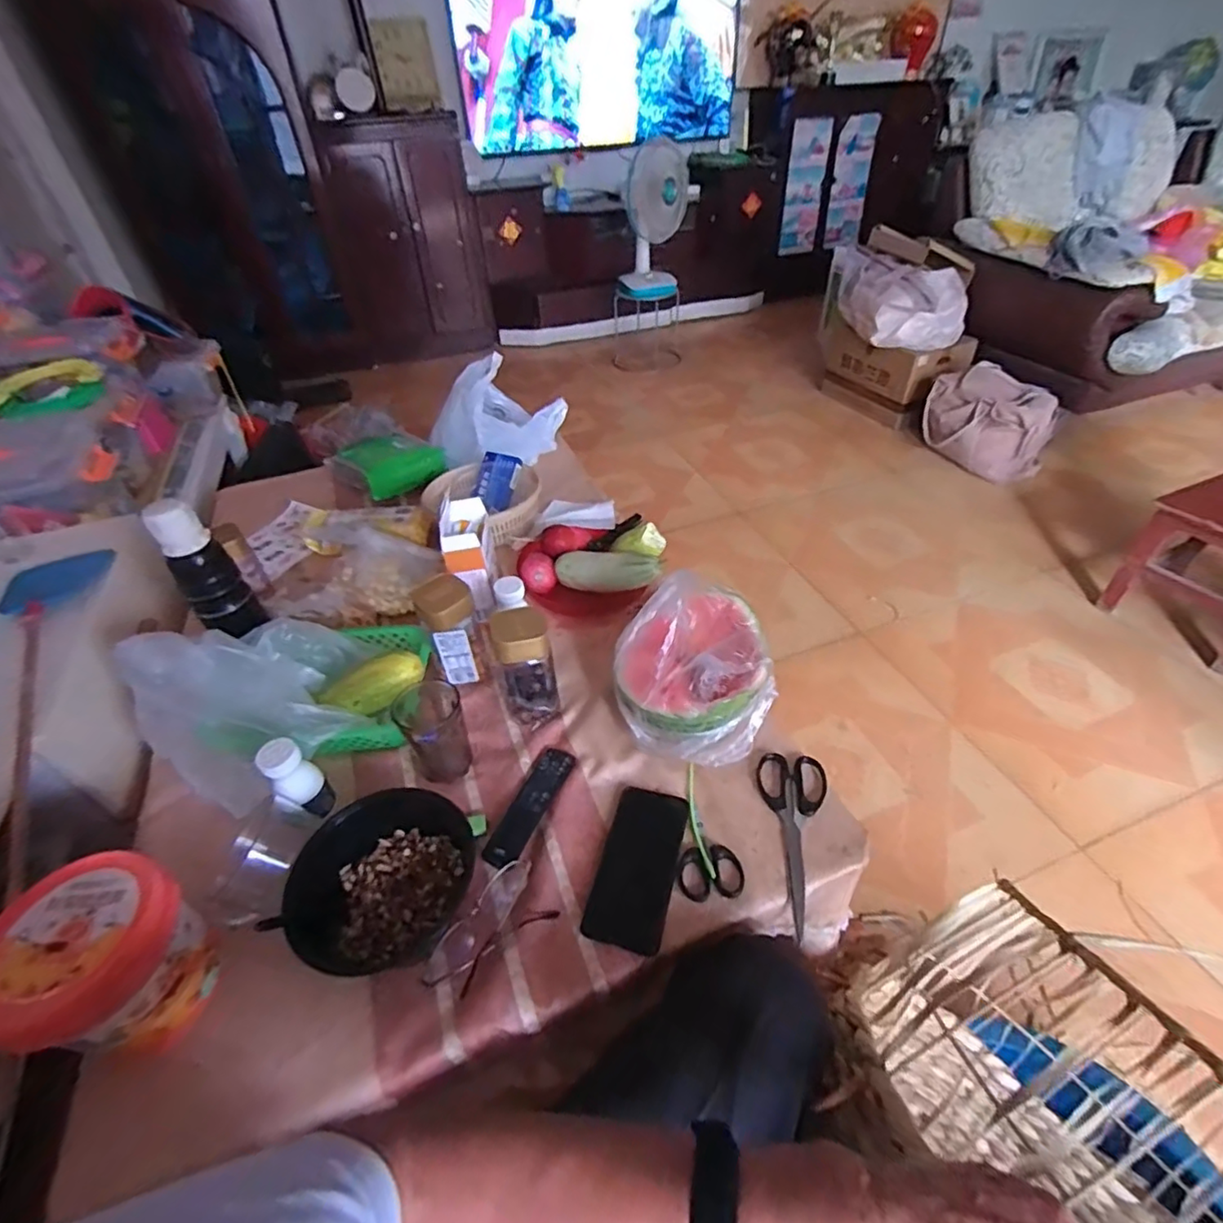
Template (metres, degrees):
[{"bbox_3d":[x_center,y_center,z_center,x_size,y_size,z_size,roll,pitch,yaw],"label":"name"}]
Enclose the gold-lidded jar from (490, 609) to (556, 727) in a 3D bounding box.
[{"bbox_3d":[-0.103,0.063,0.733,0.060,0.140,0.079,-7,42,-4],"label":"gold-lidded jar"}]

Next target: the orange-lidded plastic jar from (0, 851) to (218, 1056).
[{"bbox_3d":[-0.421,0.291,0.500,0.129,0.120,0.122,-2,42,2],"label":"orange-lidded plastic jar"}]

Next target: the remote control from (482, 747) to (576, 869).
[{"bbox_3d":[-0.090,0.211,0.659,0.043,0.020,0.152,15,45,20],"label":"remote control"}]

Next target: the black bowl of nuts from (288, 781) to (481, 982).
[{"bbox_3d":[-0.220,0.261,0.580,0.169,0.071,0.151,-16,43,-13],"label":"black bowl of nuts"}]

